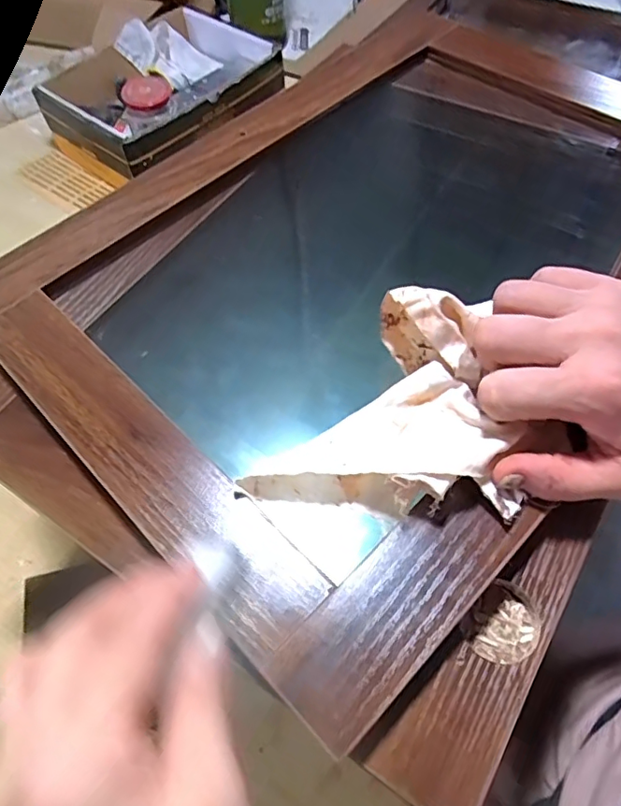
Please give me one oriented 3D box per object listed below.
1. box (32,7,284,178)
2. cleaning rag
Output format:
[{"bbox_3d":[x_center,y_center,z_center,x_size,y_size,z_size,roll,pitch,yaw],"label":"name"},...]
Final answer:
[{"bbox_3d":[-0.231,-0.490,0.830,0.248,0.077,0.319,34,67,21],"label":"box"},{"bbox_3d":[0.047,0.011,0.249,0.100,0.047,0.120,32,66,20],"label":"cleaning rag"}]

